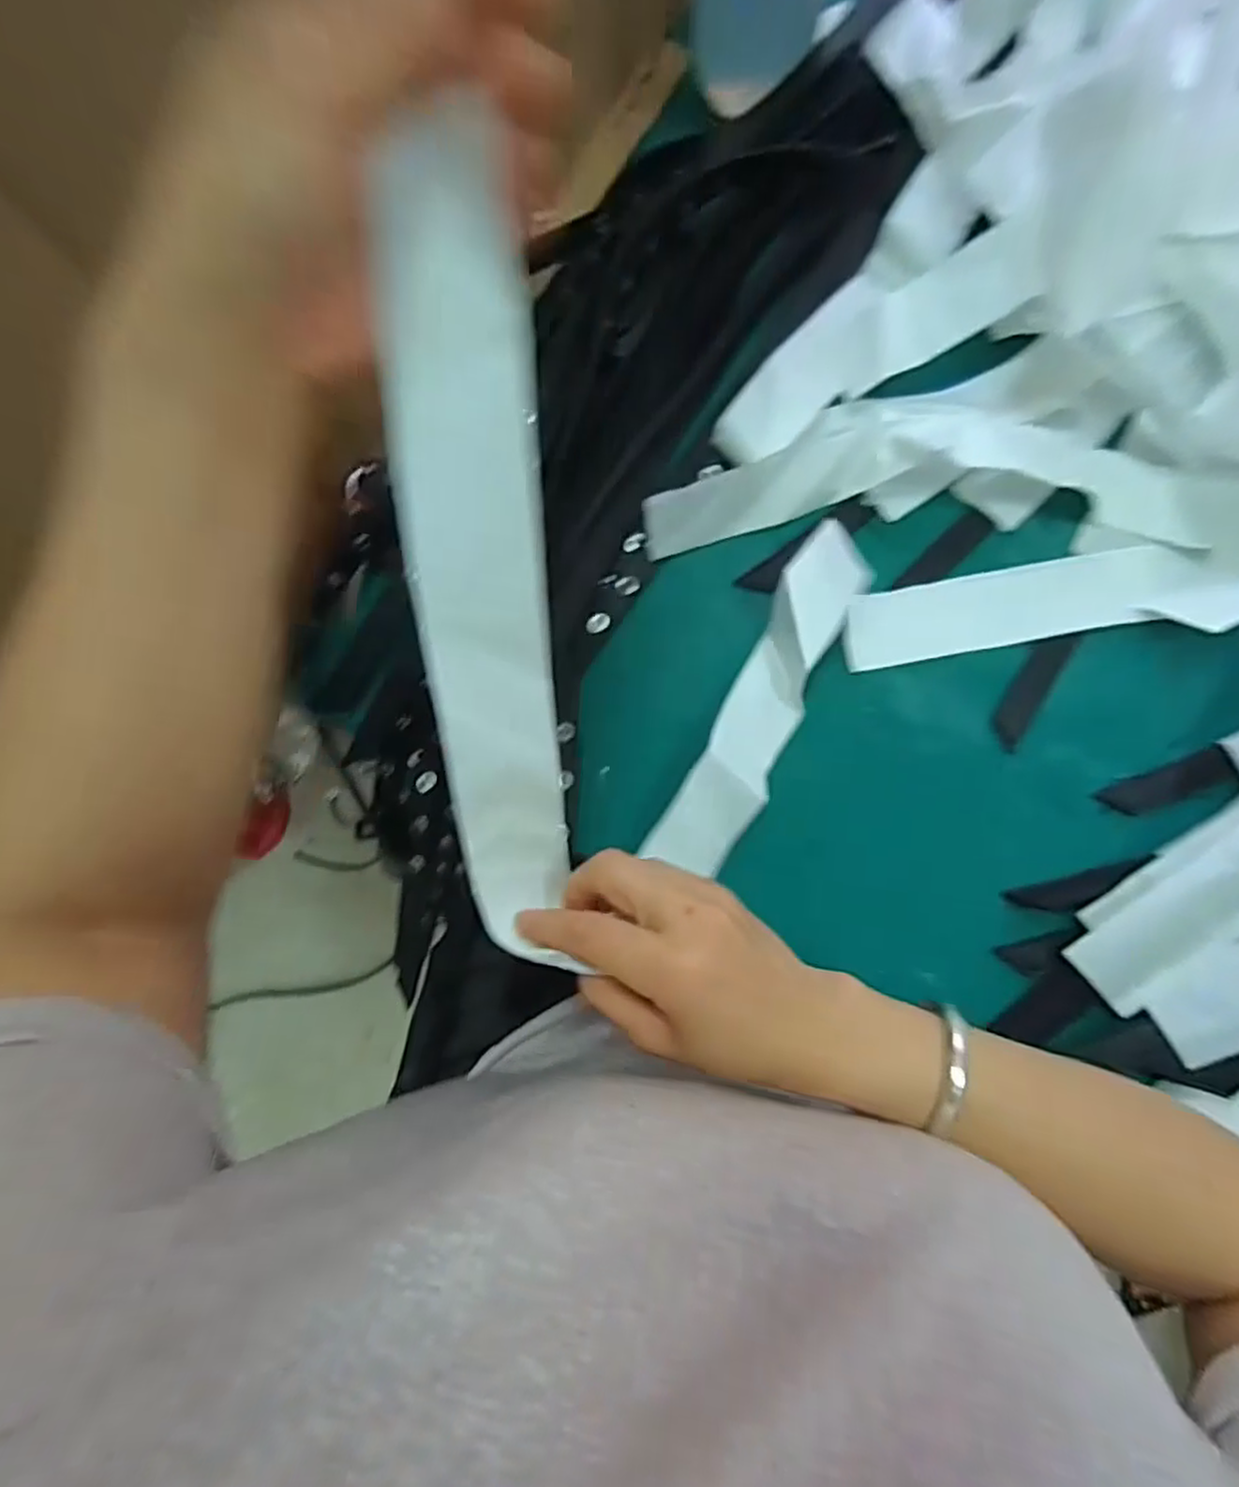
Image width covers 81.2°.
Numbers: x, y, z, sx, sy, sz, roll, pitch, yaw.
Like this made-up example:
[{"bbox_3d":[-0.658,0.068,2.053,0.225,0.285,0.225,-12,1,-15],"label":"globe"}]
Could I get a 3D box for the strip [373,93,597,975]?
[{"bbox_3d":[-0.049,-0.045,0.263,0.047,0.023,0.279,-5,121,-6],"label":"strip"}]

